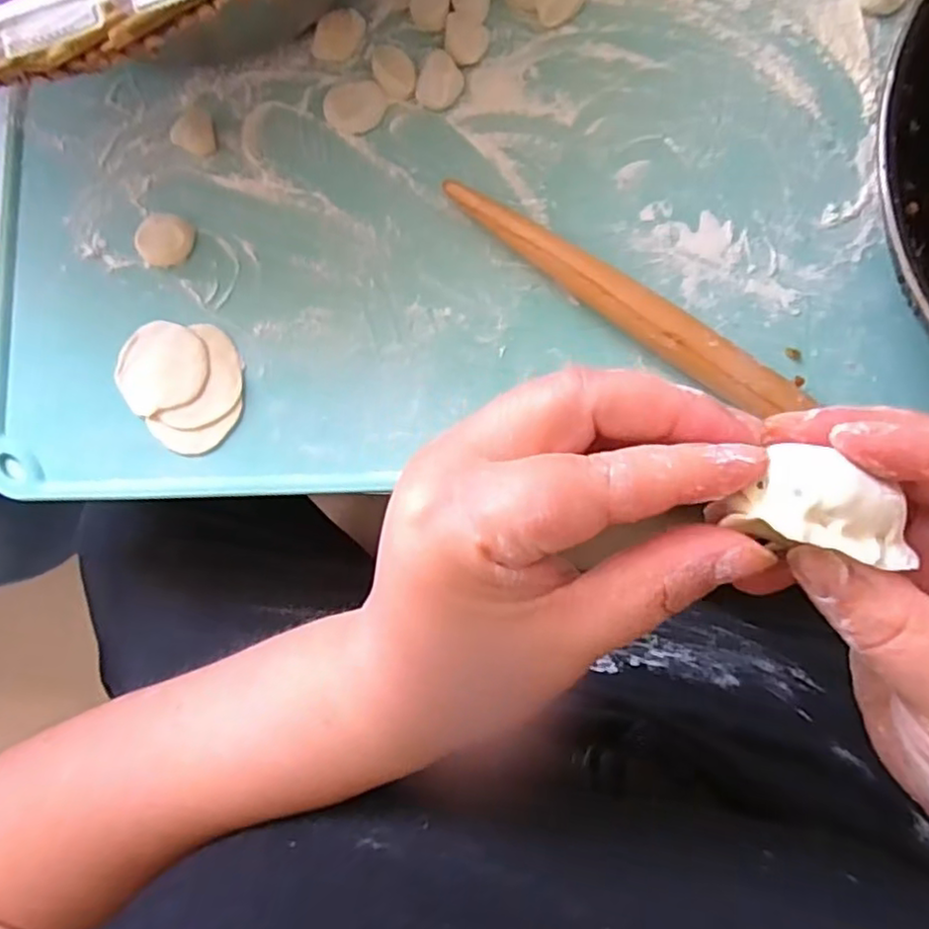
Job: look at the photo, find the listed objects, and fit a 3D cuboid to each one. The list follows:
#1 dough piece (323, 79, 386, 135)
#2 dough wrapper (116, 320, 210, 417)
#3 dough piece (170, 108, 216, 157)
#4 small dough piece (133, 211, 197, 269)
[{"bbox_3d":[-0.066,-0.218,0.402,0.030,0.010,0.034,44,89,8],"label":"dough piece"},{"bbox_3d":[-0.184,-0.060,0.400,0.056,0.004,0.053,-1,84,5],"label":"dough wrapper"},{"bbox_3d":[-0.164,-0.205,0.410,0.026,0.008,0.027,29,87,8],"label":"dough piece"},{"bbox_3d":[-0.183,-0.137,0.404,0.031,0.010,0.033,-1,84,5],"label":"small dough piece"}]

